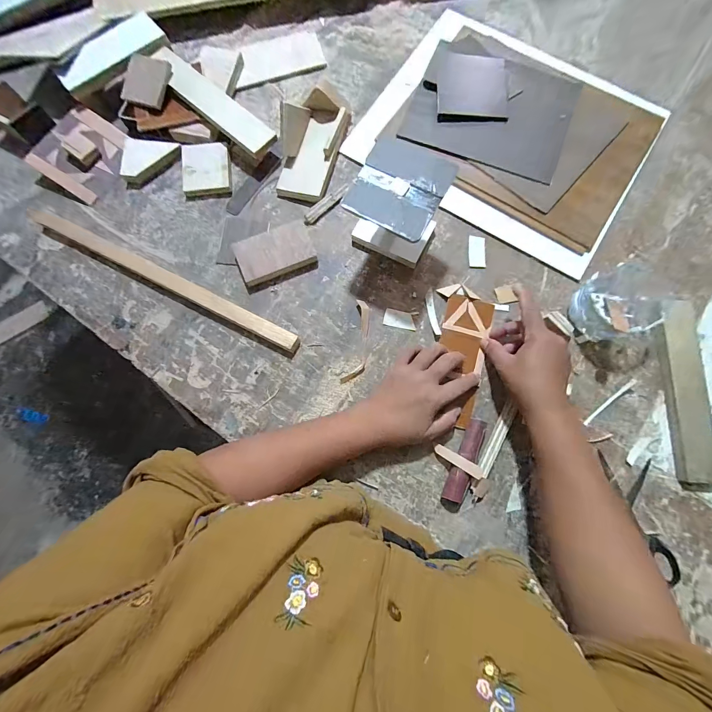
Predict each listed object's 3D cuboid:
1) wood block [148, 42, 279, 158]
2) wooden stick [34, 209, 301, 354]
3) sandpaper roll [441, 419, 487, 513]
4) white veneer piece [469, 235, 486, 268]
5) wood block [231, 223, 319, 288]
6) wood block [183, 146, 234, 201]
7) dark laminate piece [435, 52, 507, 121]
[{"bbox_3d":[-0.219,-0.382,0.481,0.230,0.017,0.053,42,76,7],"label":"wood block"},{"bbox_3d":[-0.266,-0.108,0.442,0.412,0.021,0.025,26,80,6],"label":"wooden stick"},{"bbox_3d":[0.132,0.133,0.392,0.026,0.019,0.112,22,79,5],"label":"sandpaper roll"},{"bbox_3d":[0.174,-0.149,0.461,0.024,0.004,0.047,4,78,2],"label":"white veneer piece"},{"bbox_3d":[-0.112,-0.144,0.455,0.107,0.020,0.070,-21,79,-4],"label":"wood block"},{"bbox_3d":[-0.225,-0.281,0.486,0.071,0.017,0.082,-8,78,-1],"label":"wood block"},{"bbox_3d":[0.181,-0.421,0.503,0.107,0.011,0.125,3,78,1],"label":"dark laminate piece"}]

